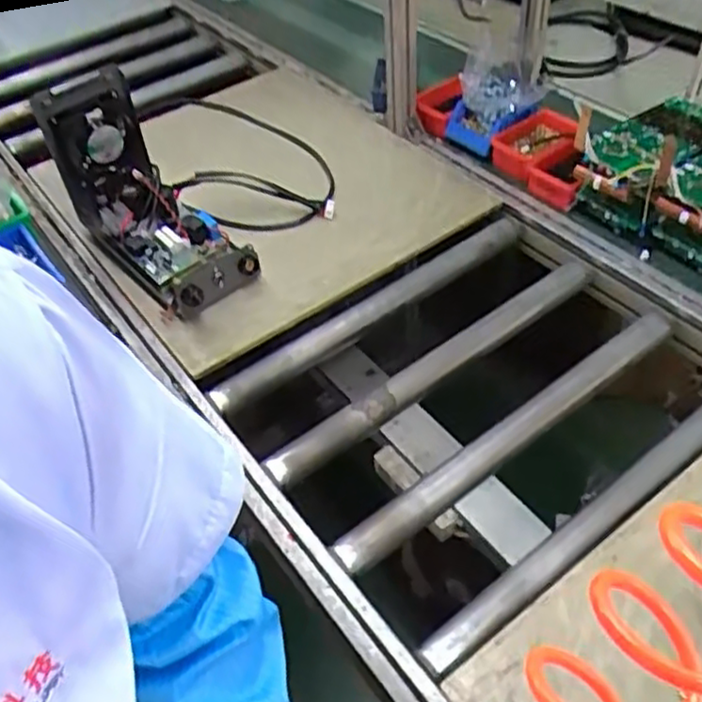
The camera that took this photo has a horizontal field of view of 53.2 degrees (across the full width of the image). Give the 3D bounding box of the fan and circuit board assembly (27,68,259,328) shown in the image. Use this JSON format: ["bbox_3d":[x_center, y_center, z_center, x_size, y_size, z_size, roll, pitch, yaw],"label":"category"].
[{"bbox_3d":[-0.324,-0.236,1.109,0.170,0.126,0.403,-34,77,-23],"label":"fan and circuit board assembly"}]

